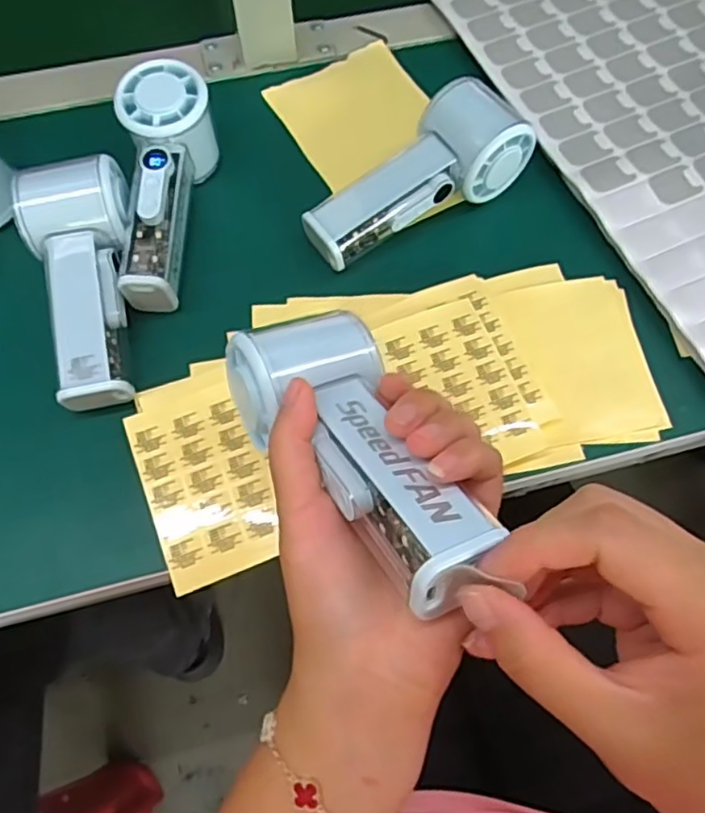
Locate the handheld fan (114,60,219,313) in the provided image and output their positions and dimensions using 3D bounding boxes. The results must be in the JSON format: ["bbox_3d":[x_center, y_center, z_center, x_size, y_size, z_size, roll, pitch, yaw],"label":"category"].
[{"bbox_3d":[-0.117,-0.137,0.404,0.051,0.060,0.147,-2,68,-1],"label":"handheld fan"}]

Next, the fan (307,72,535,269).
[{"bbox_3d":[0.036,-0.153,0.417,0.157,0.048,0.065,-29,71,-11],"label":"fan"}]

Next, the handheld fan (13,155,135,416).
[{"bbox_3d":[-0.154,-0.075,0.381,0.061,0.049,0.146,-16,69,-6],"label":"handheld fan"}]

